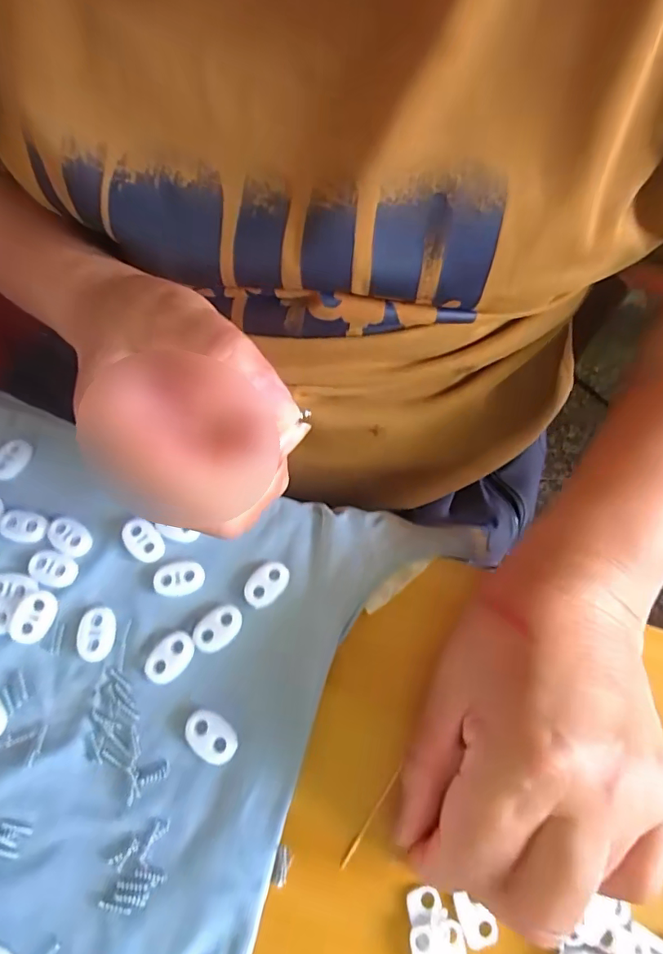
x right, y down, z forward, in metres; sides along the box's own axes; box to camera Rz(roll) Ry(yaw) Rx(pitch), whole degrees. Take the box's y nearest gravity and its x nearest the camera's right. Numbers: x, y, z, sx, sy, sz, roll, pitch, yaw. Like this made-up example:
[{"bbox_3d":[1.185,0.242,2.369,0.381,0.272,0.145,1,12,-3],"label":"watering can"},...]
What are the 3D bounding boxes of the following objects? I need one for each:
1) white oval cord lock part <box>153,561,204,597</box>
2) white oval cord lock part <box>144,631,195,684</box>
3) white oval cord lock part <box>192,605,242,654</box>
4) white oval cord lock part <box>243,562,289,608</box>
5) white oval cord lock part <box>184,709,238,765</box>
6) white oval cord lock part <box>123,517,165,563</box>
[{"bbox_3d":[-0.069,0.046,0.225,0.022,0.004,0.015,-5,65,-3],"label":"white oval cord lock part"},{"bbox_3d":[-0.069,0.077,0.211,0.015,0.004,0.022,33,69,14],"label":"white oval cord lock part"},{"bbox_3d":[-0.050,0.066,0.215,0.023,0.004,0.015,-36,70,-15],"label":"white oval cord lock part"},{"bbox_3d":[-0.029,0.048,0.225,0.015,0.004,0.022,38,70,16],"label":"white oval cord lock part"},{"bbox_3d":[-0.049,0.104,0.198,0.022,0.004,0.016,30,69,13],"label":"white oval cord lock part"},{"bbox_3d":[-0.088,0.029,0.232,0.015,0.005,0.023,-36,71,-16],"label":"white oval cord lock part"}]

